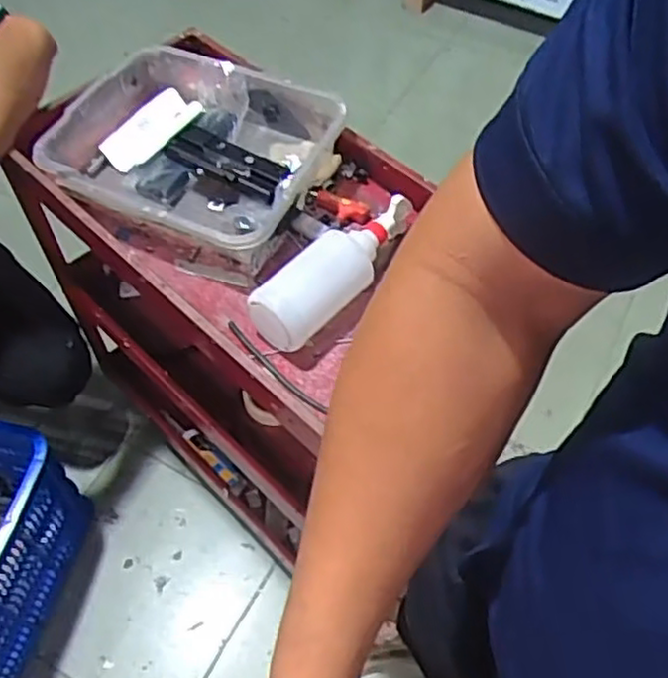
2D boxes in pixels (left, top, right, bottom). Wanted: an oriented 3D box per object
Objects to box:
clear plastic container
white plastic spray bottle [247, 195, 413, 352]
[{"bbox_3d":[-0.192,-0.243,0.965,0.351,0.114,0.281,20,58,12],"label":"clear plastic container"},{"bbox_3d":[0.008,-0.090,0.849,0.082,0.068,0.258,33,61,20],"label":"white plastic spray bottle"}]

